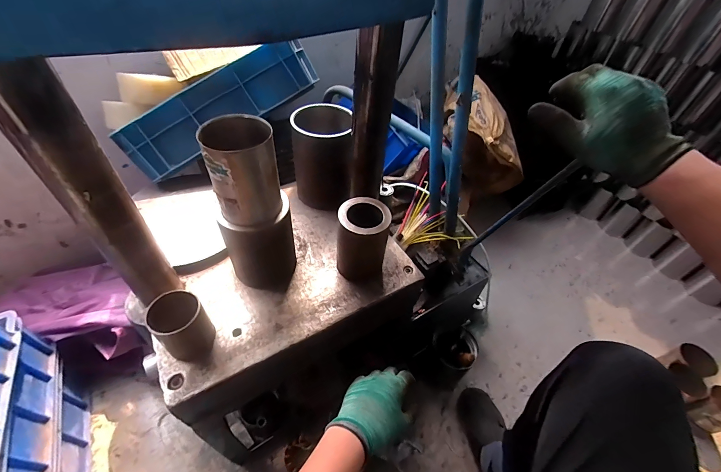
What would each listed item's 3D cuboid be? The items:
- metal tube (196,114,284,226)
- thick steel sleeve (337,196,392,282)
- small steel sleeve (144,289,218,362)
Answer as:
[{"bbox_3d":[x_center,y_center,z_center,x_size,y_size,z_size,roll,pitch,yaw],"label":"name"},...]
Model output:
[{"bbox_3d":[-0.162,-0.089,0.455,0.089,0.133,0.077,-10,49,-15],"label":"metal tube"},{"bbox_3d":[0.002,0.012,0.586,0.085,0.139,0.089,6,47,1],"label":"thick steel sleeve"},{"bbox_3d":[-0.259,0.134,0.474,0.073,0.091,0.065,36,54,25],"label":"small steel sleeve"}]

